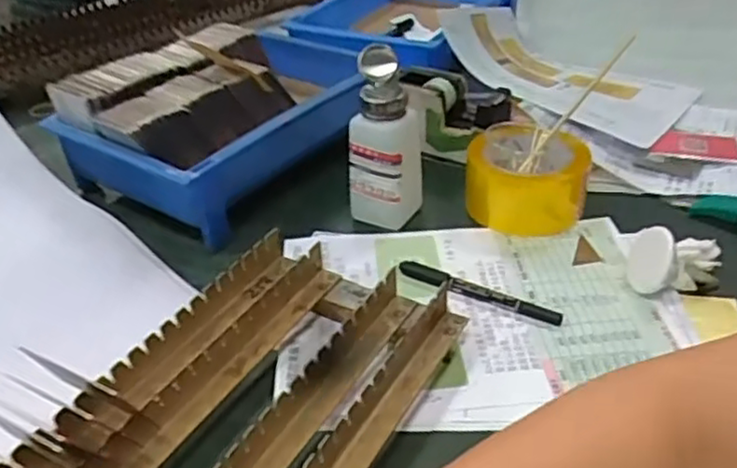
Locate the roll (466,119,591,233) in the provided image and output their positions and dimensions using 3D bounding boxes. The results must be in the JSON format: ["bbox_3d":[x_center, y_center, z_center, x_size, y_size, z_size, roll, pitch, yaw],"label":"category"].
[{"bbox_3d":[0.148,-0.057,0.646,0.091,0.068,0.106,25,44,34],"label":"roll"}]

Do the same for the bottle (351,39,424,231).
[{"bbox_3d":[0.015,-0.080,0.620,0.062,0.148,0.049,6,36,12],"label":"bottle"}]

